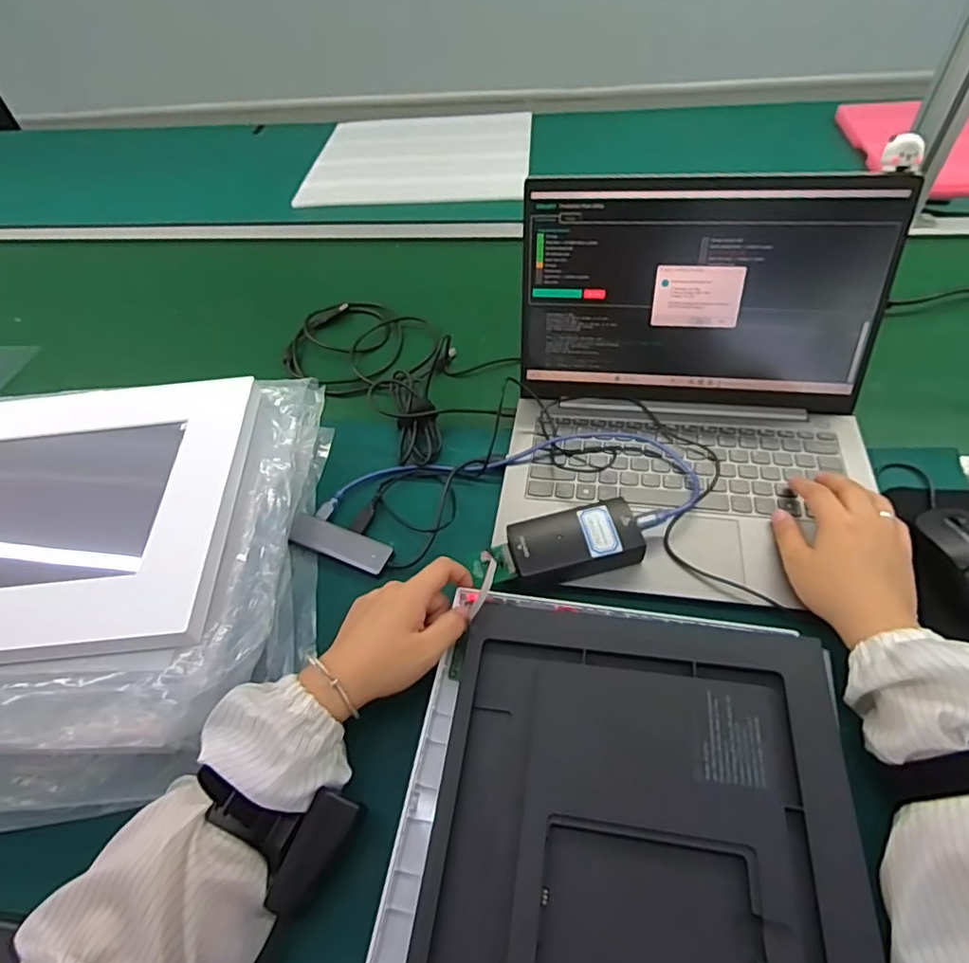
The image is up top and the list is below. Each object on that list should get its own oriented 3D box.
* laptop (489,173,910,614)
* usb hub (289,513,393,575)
[{"bbox_3d":[0.179,-0.080,0.485,0.320,0.186,0.296,5,53,10],"label":"laptop"},{"bbox_3d":[-0.133,0.055,0.534,0.106,0.007,0.032,18,56,19],"label":"usb hub"}]

